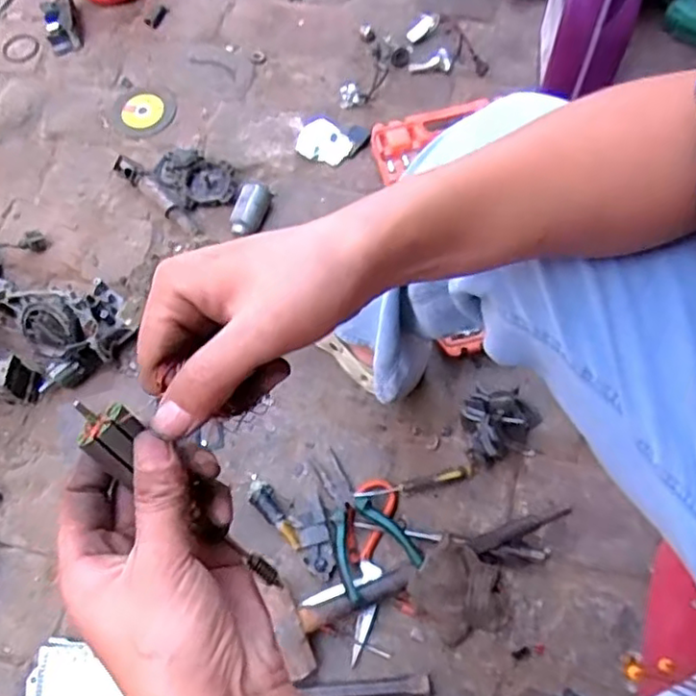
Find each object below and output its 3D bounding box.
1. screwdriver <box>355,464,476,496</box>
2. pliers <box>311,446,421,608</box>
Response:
[{"bbox_3d":[0.079,0.161,0.775,0.143,0.015,0.014,-12,68,-2],"label":"screwdriver"},{"bbox_3d":[0.009,0.196,0.764,0.088,0.030,0.169,-24,69,-7],"label":"pliers"}]

